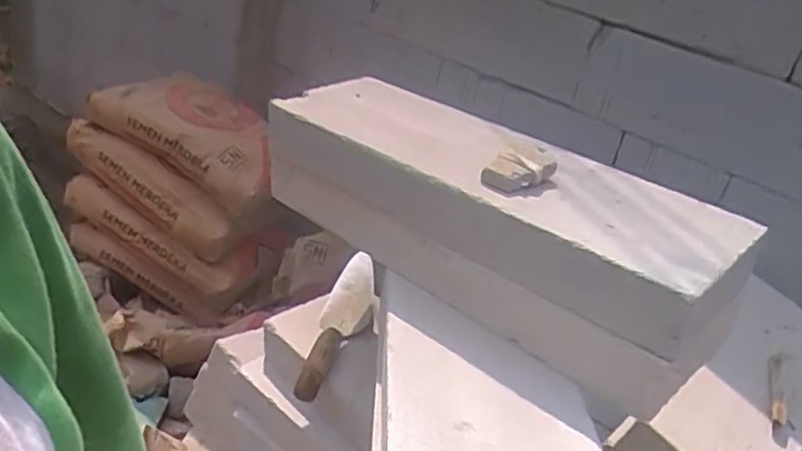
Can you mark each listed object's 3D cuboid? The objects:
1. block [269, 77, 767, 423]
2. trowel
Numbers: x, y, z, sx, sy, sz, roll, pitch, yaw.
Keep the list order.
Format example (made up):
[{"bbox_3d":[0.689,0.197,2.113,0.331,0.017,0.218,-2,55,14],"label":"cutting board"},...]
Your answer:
[{"bbox_3d":[0.095,-0.011,0.833,0.577,0.190,0.172,31,31,30],"label":"block"},{"bbox_3d":[-0.102,0.150,1.061,0.078,0.082,0.262,12,37,10],"label":"trowel"}]

